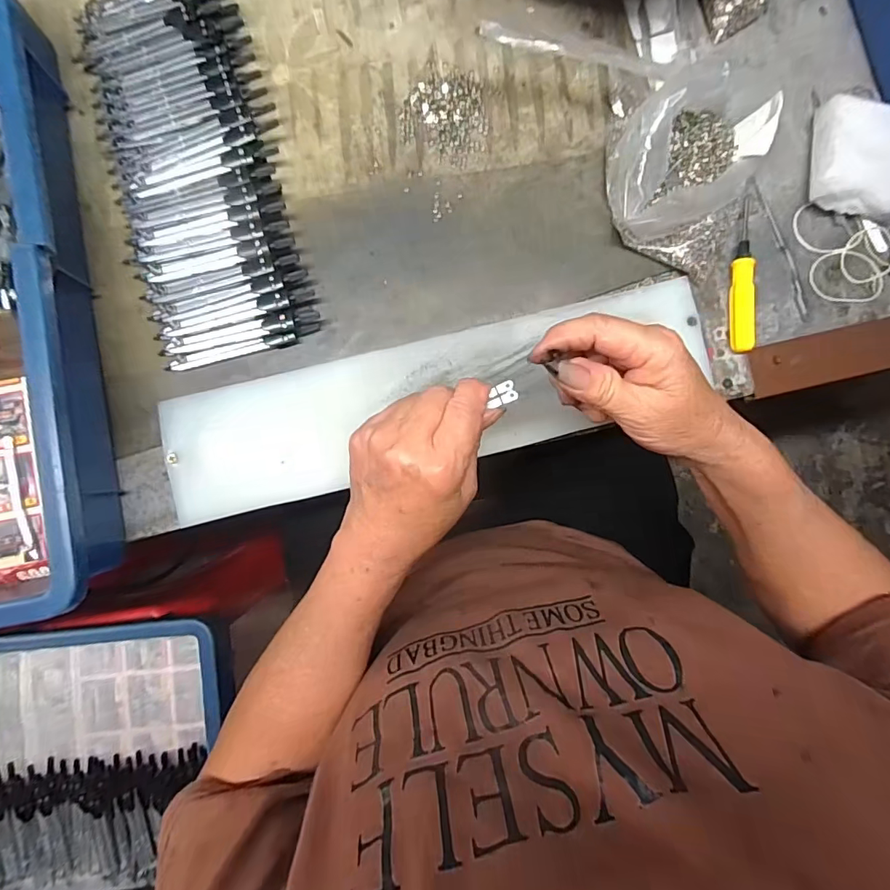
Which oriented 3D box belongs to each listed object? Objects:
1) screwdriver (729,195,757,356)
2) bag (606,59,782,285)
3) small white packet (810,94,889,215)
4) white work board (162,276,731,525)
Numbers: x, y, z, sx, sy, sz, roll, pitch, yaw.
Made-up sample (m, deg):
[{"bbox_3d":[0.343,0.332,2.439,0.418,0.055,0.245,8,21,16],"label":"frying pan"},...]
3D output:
[{"bbox_3d":[0.227,-0.128,0.364,0.017,0.013,0.115,5,88,-1],"label":"screwdriver"},{"bbox_3d":[0.182,-0.213,0.349,0.115,0.056,0.145,28,87,0],"label":"bag"},{"bbox_3d":[0.311,-0.217,0.366,0.061,0.028,0.083,11,87,-1],"label":"small white packet"},{"bbox_3d":[-0.002,-0.035,0.355,0.398,0.014,0.093,-14,88,-2],"label":"white work board"}]

